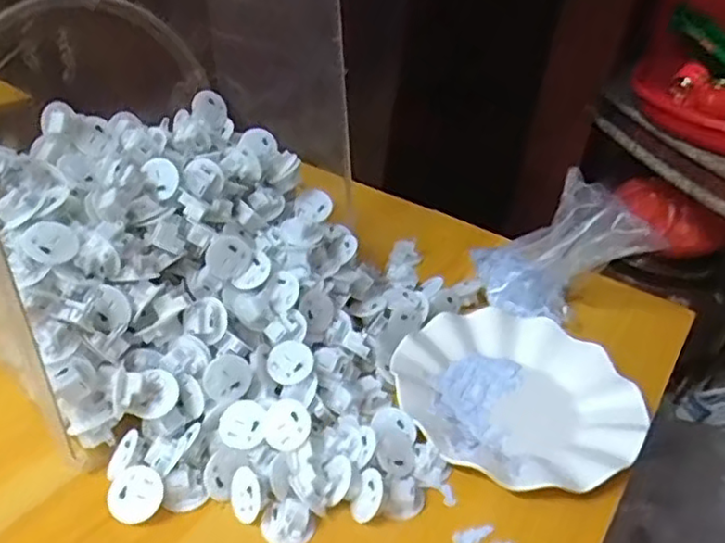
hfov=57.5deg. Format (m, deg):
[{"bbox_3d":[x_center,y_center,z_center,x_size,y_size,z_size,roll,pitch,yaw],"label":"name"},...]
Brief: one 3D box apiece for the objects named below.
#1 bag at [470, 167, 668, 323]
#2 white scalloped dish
[{"bbox_3d":[0.177,-0.026,0.618,0.110,0.109,0.141,-5,36,-17],"label":"bag"},{"bbox_3d":[0.117,0.095,0.512,0.172,0.023,0.177,5,34,-3],"label":"white scalloped dish"}]

